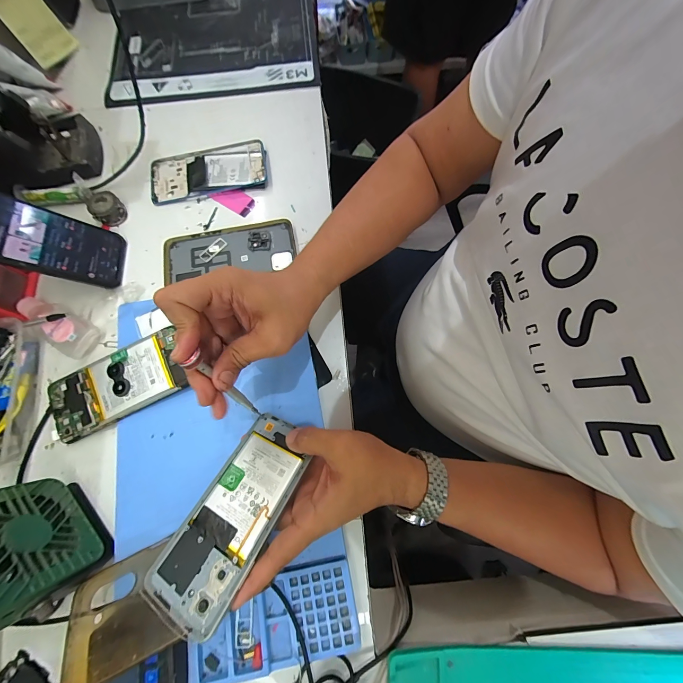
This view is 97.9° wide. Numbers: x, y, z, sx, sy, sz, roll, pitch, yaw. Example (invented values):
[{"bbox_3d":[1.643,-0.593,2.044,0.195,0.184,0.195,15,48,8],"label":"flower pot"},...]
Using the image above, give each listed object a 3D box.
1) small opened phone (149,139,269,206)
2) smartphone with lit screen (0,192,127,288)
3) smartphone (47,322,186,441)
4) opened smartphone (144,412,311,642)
[{"bbox_3d":[-0.188,-0.238,0.419,0.165,0.009,0.076,-10,74,-2],"label":"small opened phone"},{"bbox_3d":[-0.345,-0.117,0.330,0.007,0.170,0.077,-18,69,40],"label":"smartphone with lit screen"},{"bbox_3d":[-0.249,0.048,0.328,0.152,0.008,0.072,-26,80,1],"label":"smartphone"},{"bbox_3d":[-0.090,0.146,0.263,0.075,0.004,0.160,18,58,25],"label":"opened smartphone"}]

